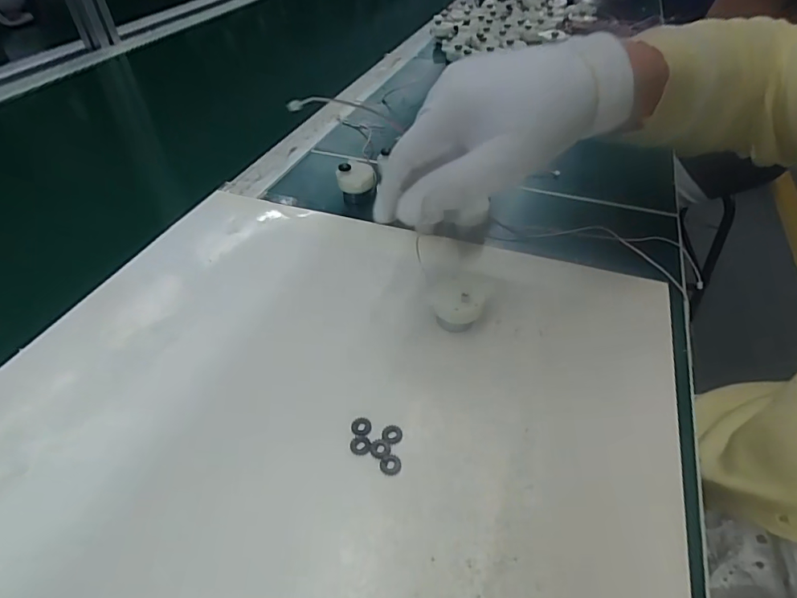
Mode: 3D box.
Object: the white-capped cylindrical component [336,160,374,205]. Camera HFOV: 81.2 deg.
[{"bbox_3d":[-0.037,-0.104,0.411,0.031,0.032,0.028,-6,44,-5],"label":"white-capped cylindrical component"}]

